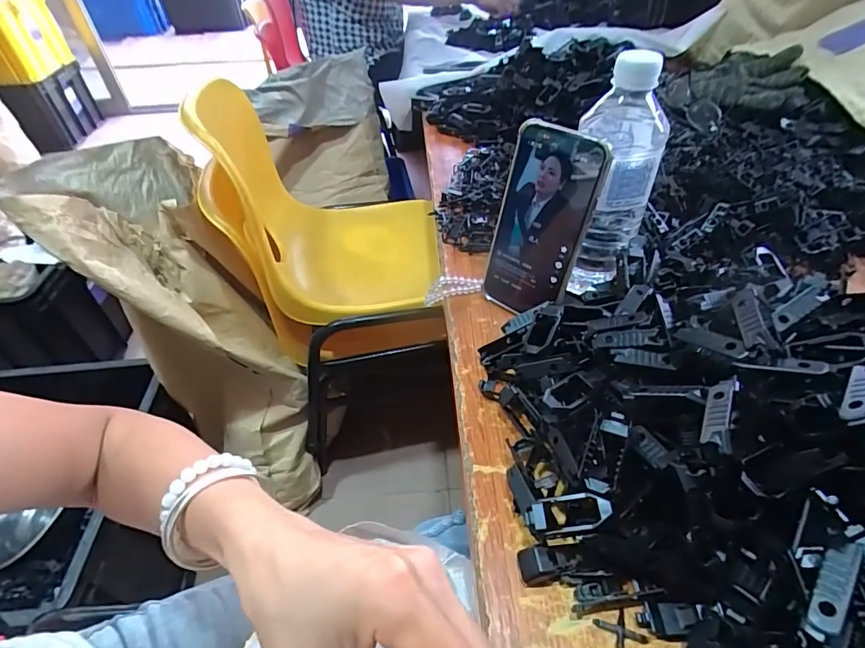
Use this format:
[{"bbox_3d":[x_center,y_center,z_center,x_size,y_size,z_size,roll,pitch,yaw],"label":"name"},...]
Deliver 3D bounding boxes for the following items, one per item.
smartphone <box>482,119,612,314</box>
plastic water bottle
[{"bbox_3d":[0.093,-0.083,0.407,0.080,0.164,0.007,31,39,28],"label":"smartphone"},{"bbox_3d":[0.154,-0.114,0.404,0.067,0.206,0.060,15,48,18],"label":"plastic water bottle"}]

